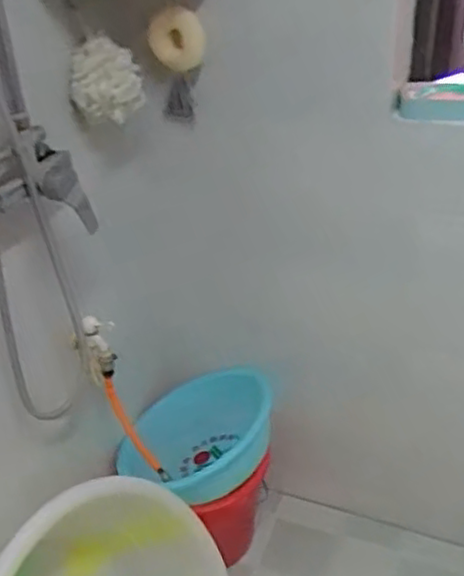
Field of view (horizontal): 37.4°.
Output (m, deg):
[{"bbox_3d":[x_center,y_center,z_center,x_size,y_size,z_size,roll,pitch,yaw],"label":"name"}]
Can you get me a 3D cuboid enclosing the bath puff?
[{"bbox_3d":[-0.203,-0.327,1.098,0.115,0.121,0.088,-9,32,-8],"label":"bath puff"}]

